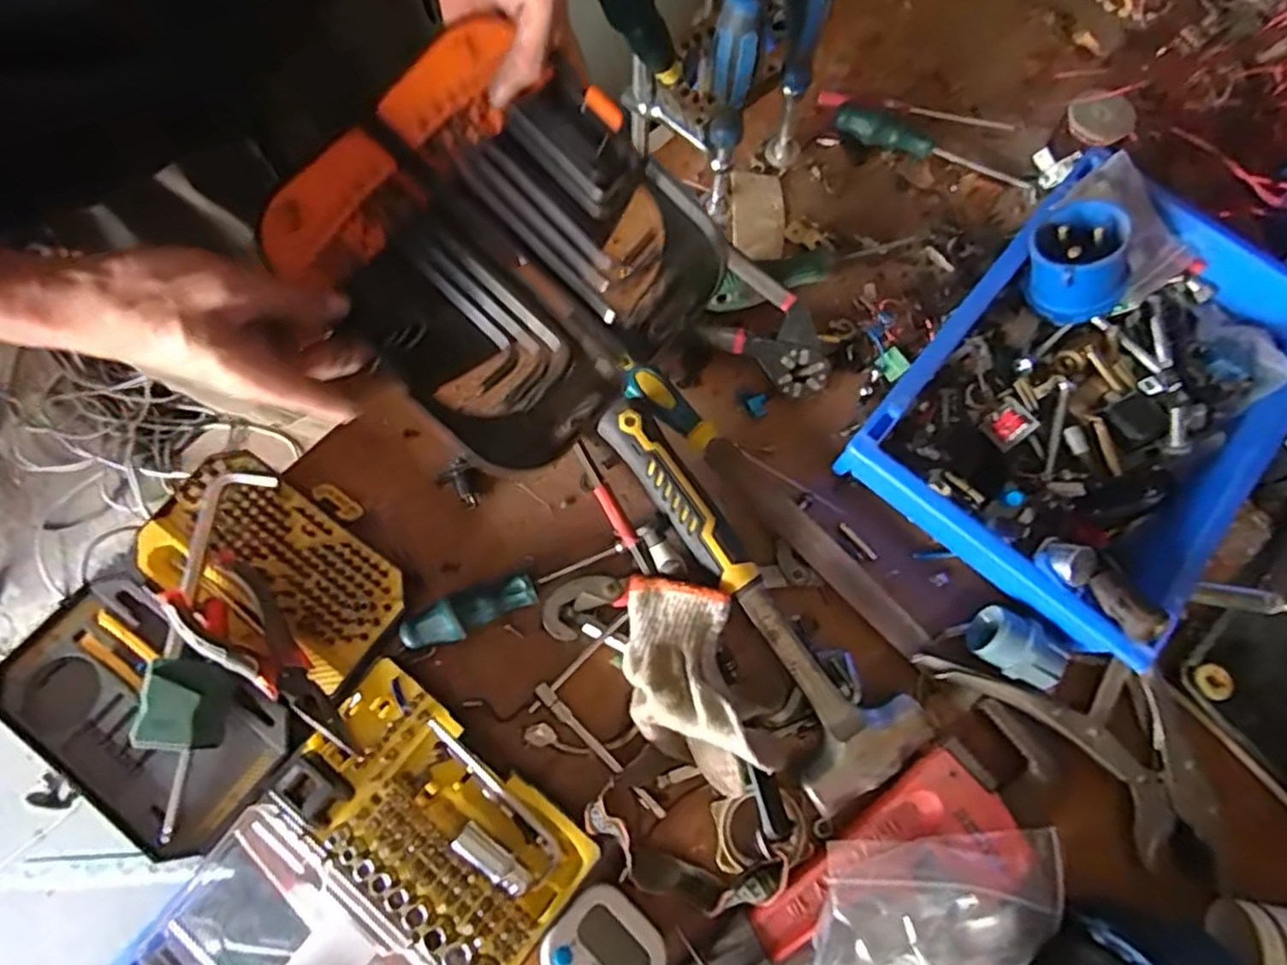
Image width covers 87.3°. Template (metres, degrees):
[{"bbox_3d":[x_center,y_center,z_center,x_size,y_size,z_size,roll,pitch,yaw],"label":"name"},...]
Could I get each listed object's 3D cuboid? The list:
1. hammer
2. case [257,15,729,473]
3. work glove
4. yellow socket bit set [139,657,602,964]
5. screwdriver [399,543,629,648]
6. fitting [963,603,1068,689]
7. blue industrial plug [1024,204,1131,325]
[{"bbox_3d":[0.068,0.066,0.459,0.081,0.034,0.291,-32,78,-9],"label":"hammer"},{"bbox_3d":[-0.082,-0.136,0.397,0.211,0.026,0.193,44,82,-6],"label":"case"},{"bbox_3d":[0.035,0.128,0.433,0.087,0.047,0.135,-10,76,-4],"label":"work glove"},{"bbox_3d":[-0.168,0.255,0.404,0.185,0.033,0.225,38,78,8],"label":"yellow socket bit set"},{"bbox_3d":[-0.086,0.079,0.459,0.151,0.027,0.028,-18,76,-6],"label":"screwdriver"},{"bbox_3d":[0.248,0.110,0.450,0.051,0.033,0.038,27,76,6],"label":"fitting"},{"bbox_3d":[0.297,-0.143,0.462,0.063,0.071,0.059,-37,47,0],"label":"blue industrial plug"}]

